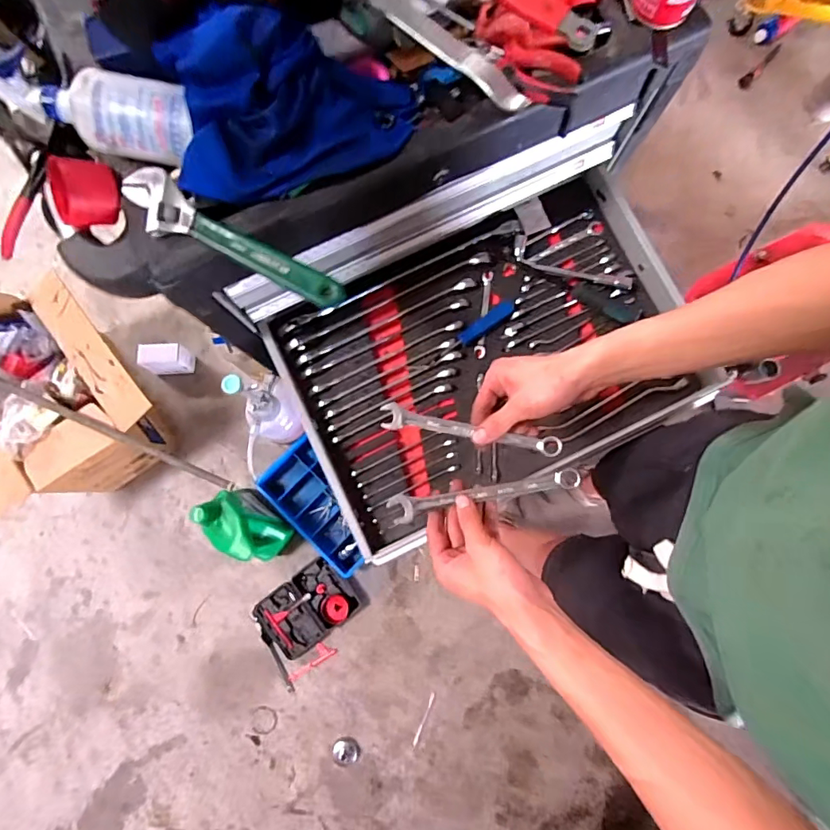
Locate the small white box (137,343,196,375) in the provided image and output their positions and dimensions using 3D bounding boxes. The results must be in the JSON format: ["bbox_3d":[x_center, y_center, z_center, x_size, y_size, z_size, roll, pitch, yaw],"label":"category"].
[{"bbox_3d":[-0.751,-0.173,1.489,0.129,0.119,0.073,-4,78,-2],"label":"small white box"}]

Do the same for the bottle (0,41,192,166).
[{"bbox_3d":[-0.316,-0.302,0.474,0.193,0.074,0.058,8,83,2],"label":"bottle"}]

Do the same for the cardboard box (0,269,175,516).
[{"bbox_3d":[-0.958,-0.041,1.323,0.472,0.329,0.483,-39,84,-3],"label":"cardboard box"}]

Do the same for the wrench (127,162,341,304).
[{"bbox_3d":[-0.192,-0.175,0.499,0.253,0.018,0.054,32,85,5],"label":"wrench"}]

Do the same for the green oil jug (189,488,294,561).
[{"bbox_3d":[-0.457,0.300,1.309,0.208,0.291,0.114,41,86,6],"label":"green oil jug"}]

